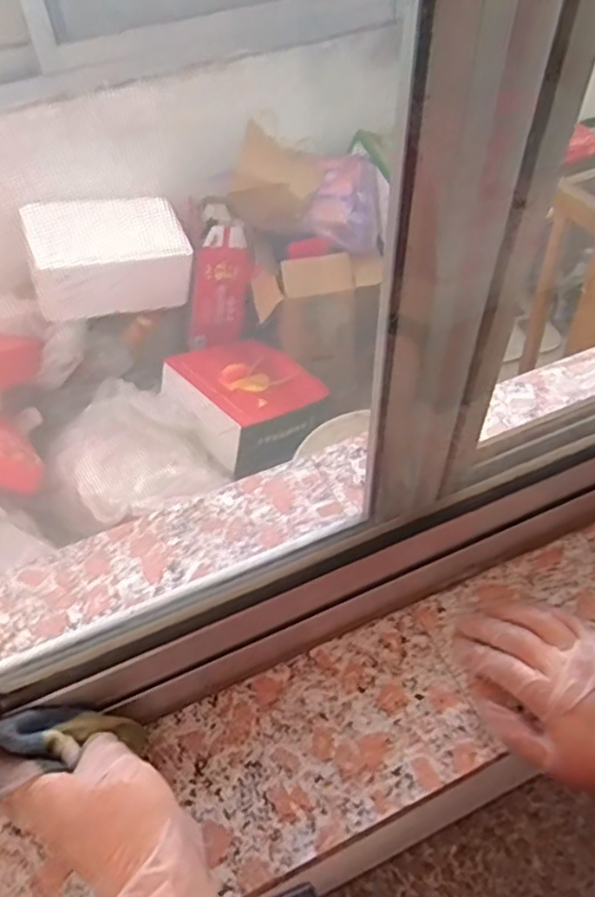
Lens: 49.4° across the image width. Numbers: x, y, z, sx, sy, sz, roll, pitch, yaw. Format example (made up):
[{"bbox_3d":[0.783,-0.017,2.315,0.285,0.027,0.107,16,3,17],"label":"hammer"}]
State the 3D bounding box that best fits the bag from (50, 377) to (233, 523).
[{"bbox_3d":[-0.340,0.015,1.323,0.296,0.144,0.332,-38,60,-24],"label":"bag"}]

